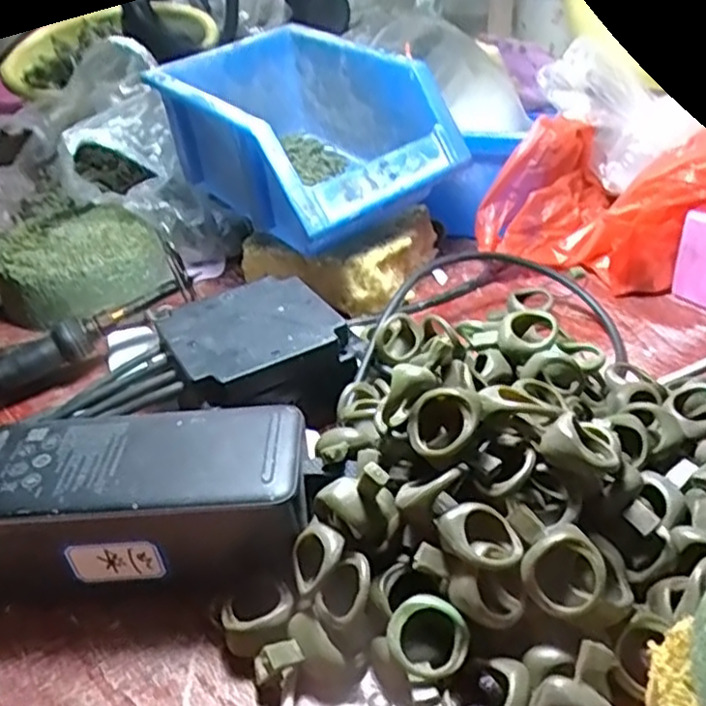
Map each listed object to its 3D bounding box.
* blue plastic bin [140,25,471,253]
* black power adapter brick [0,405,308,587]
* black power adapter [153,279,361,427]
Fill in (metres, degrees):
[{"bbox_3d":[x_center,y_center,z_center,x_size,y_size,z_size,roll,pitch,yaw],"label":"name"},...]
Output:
[{"bbox_3d":[-0.033,-0.144,0.448,0.125,0.084,0.194,-25,39,-24],"label":"blue plastic bin"},{"bbox_3d":[-0.081,0.061,0.269,0.126,0.051,0.054,-5,34,2],"label":"black power adapter brick"},{"bbox_3d":[-0.047,0.002,0.344,0.080,0.038,0.084,-20,36,-19],"label":"black power adapter"}]

